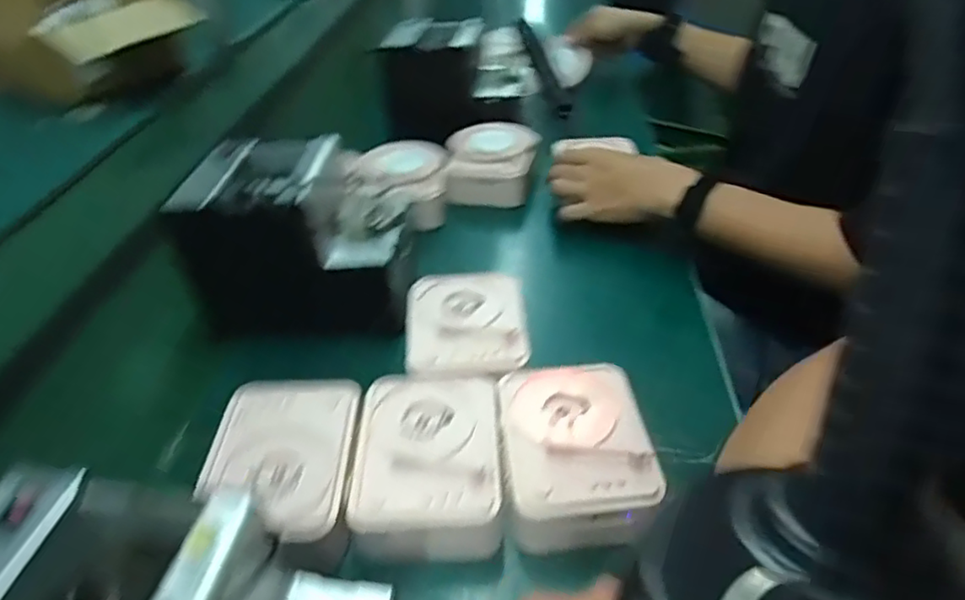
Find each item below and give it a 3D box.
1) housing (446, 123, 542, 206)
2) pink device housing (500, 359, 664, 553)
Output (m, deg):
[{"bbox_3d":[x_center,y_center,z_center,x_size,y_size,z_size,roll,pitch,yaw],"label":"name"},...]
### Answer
[{"bbox_3d":[0.014,-0.177,0.800,0.116,0.052,0.135,-2,38,3],"label":"housing"},{"bbox_3d":[0.063,0.107,0.444,0.098,0.051,0.131,-6,38,-2],"label":"pink device housing"}]

